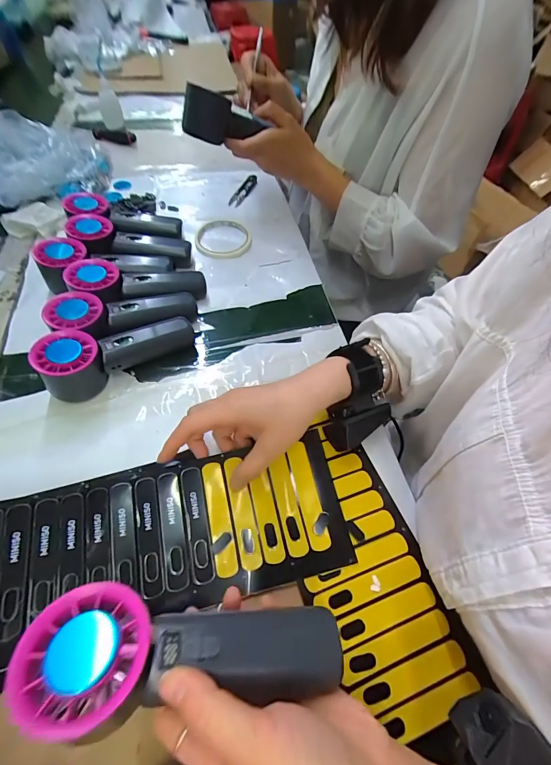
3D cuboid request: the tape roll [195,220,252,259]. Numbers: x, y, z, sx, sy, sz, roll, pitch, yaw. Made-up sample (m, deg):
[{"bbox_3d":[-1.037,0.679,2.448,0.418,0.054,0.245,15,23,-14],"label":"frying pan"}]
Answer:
[{"bbox_3d":[-0.080,-0.223,0.518,0.084,0.012,0.091,2,55,-2],"label":"tape roll"}]

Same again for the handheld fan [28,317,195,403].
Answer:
[{"bbox_3d":[-0.168,-0.041,0.364,0.156,0.048,0.052,-28,61,-21],"label":"handheld fan"}]

